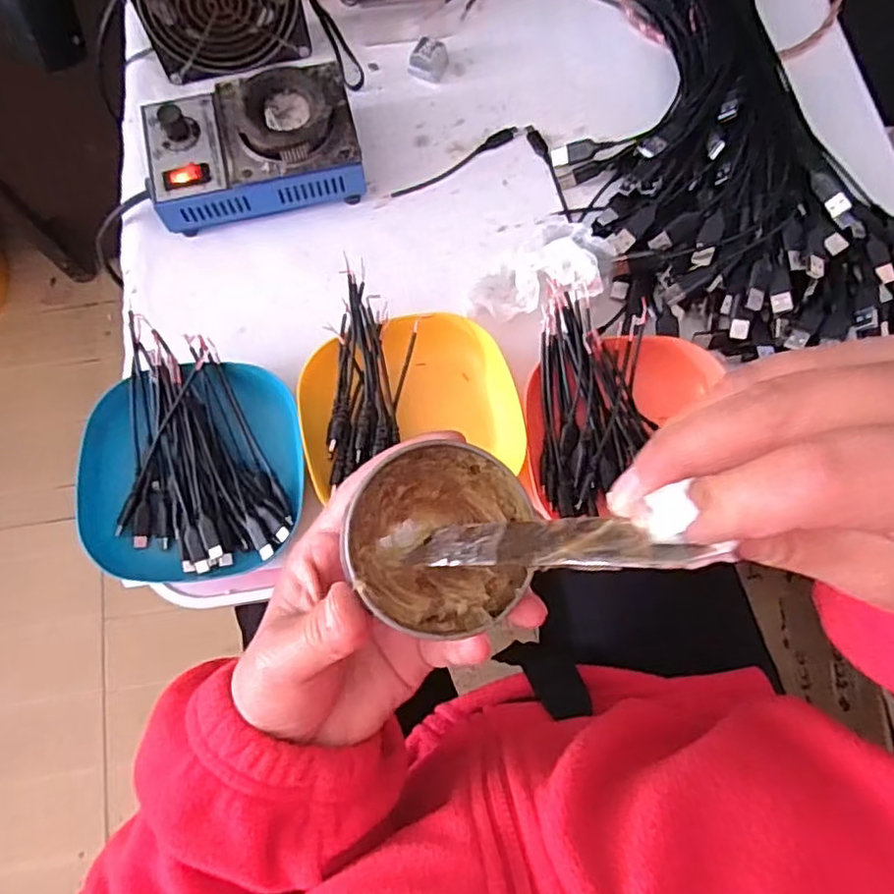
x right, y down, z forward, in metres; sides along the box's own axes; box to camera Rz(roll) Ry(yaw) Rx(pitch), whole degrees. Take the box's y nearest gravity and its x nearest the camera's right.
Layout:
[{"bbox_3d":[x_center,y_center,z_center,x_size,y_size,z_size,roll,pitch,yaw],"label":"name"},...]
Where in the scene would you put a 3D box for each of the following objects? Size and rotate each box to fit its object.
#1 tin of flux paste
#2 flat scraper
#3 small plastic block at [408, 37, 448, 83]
[{"bbox_3d":[-0.002,0.032,0.222,0.057,0.030,0.060,0,74,0],"label":"tin of flux paste"},{"bbox_3d":[0.030,0.028,0.190,0.098,0.004,0.020,-7,34,37],"label":"flat scraper"},{"bbox_3d":[-0.015,-0.314,0.527,0.027,0.023,0.025,21,76,6],"label":"small plastic block"}]

